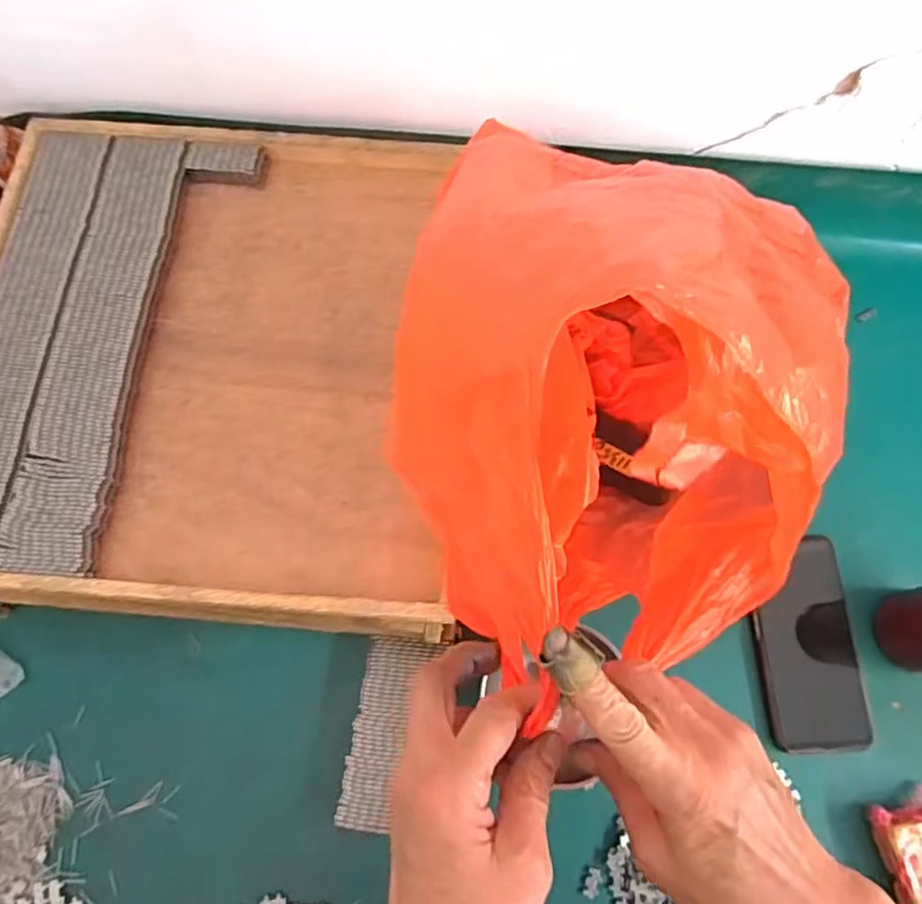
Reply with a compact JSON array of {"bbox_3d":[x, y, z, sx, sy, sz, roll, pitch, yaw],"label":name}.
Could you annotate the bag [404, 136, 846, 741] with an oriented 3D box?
[{"bbox_3d":[0.104,-0.035,0.404,0.256,0.281,0.329,12,70,4],"label":"bag"}]

